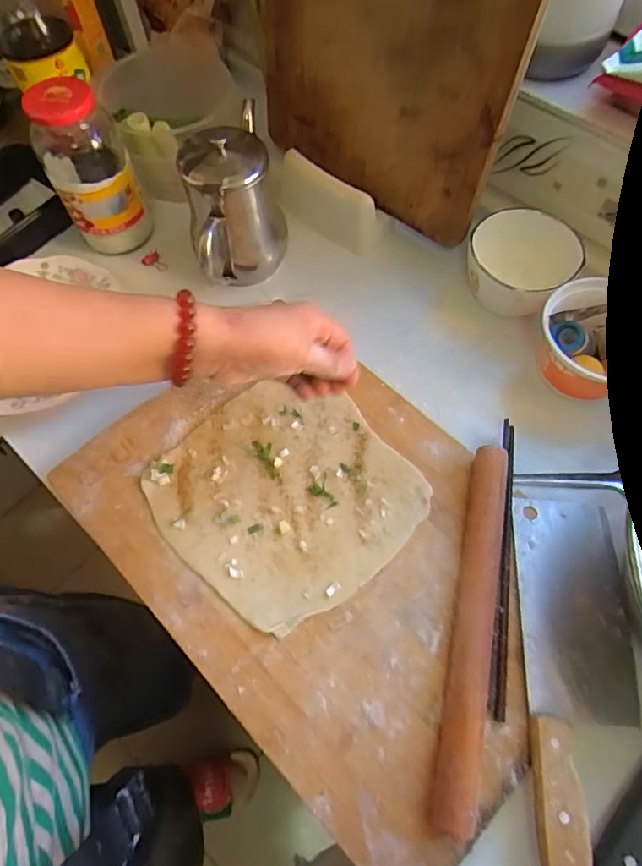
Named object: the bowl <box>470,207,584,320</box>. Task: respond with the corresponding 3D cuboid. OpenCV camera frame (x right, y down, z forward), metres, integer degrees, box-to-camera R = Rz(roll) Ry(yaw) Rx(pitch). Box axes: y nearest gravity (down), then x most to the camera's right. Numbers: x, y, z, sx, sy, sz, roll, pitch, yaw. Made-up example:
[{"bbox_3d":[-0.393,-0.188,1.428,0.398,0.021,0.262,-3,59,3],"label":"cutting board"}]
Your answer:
[{"bbox_3d":[0.205,-0.174,0.543,0.114,0.058,0.105,-1,64,1],"label":"bowl"}]

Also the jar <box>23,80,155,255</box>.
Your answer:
[{"bbox_3d":[-0.247,-0.280,0.559,0.083,0.160,0.071,-22,65,-9],"label":"jar"}]

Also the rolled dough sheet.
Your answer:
[{"bbox_3d":[-0.033,0.053,0.466,0.198,0.009,0.204,-38,69,-16],"label":"rolled dough sheet"}]

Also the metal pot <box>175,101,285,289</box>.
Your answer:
[{"bbox_3d":[-0.085,-0.225,0.539,0.100,0.123,0.118,-13,64,-5],"label":"metal pot"}]

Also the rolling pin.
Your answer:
[{"bbox_3d":[0.118,0.144,0.403,0.029,0.033,0.278,11,65,7],"label":"rolling pin"}]

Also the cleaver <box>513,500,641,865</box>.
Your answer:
[{"bbox_3d":[0.195,0.182,0.388,0.082,0.022,0.276,4,64,4],"label":"cleaver"}]

